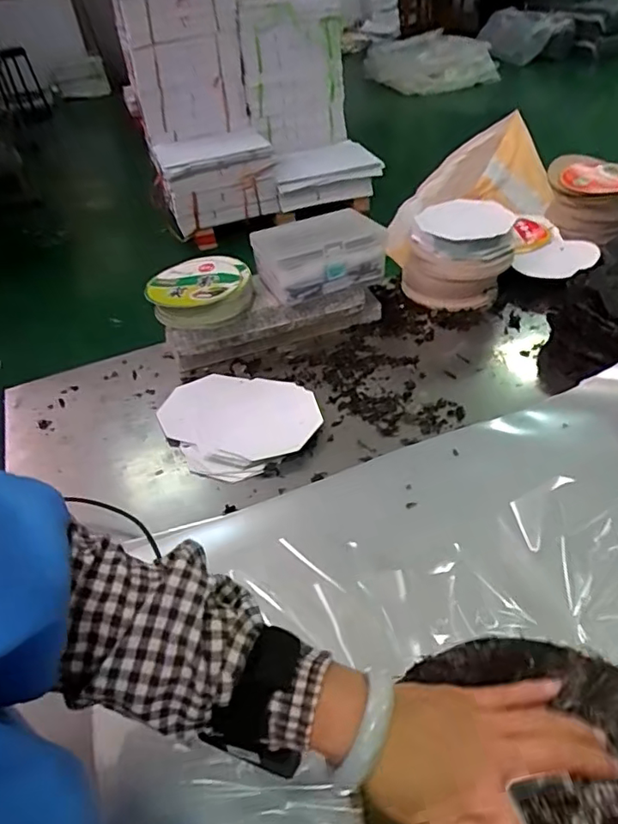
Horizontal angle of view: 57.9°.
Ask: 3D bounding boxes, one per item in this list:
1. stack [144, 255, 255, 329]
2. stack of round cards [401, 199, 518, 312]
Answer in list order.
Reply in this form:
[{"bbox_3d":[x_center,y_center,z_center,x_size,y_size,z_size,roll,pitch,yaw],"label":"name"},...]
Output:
[{"bbox_3d":[-0.160,-0.180,0.830,0.152,0.040,0.137,-21,43,-15],"label":"stack"},{"bbox_3d":[0.241,-0.256,0.914,0.167,0.133,0.131,4,43,11],"label":"stack of round cards"}]

